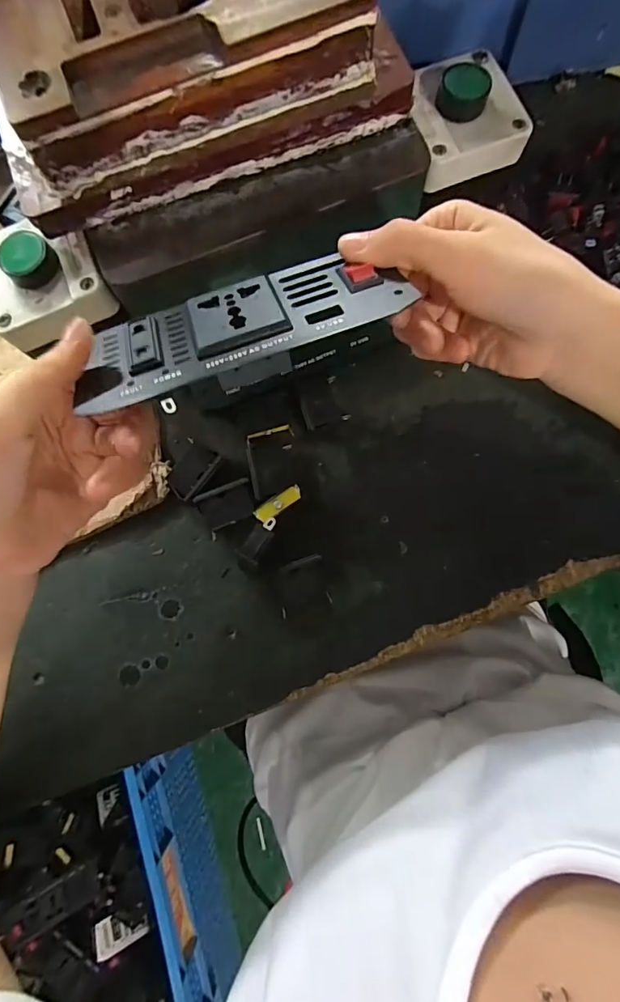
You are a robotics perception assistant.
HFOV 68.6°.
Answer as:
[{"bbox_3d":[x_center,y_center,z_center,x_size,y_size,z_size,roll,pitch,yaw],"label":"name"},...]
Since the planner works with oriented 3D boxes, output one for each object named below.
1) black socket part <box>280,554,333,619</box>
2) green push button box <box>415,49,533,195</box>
[{"bbox_3d":[-0.004,0.051,0.269,0.028,0.012,0.031,-14,81,0],"label":"black socket part"},{"bbox_3d":[0.093,-0.230,0.266,0.064,0.027,0.067,-18,81,-1],"label":"green push button box"}]

